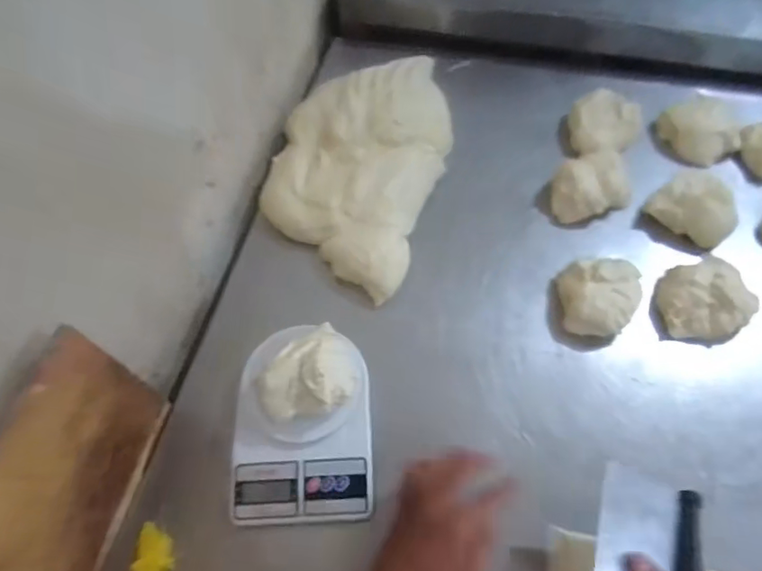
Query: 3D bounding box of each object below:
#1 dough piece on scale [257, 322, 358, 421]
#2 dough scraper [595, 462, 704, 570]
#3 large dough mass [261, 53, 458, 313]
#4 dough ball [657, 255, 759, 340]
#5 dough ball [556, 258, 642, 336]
[{"bbox_3d":[-0.076,0.094,0.565,0.089,0.047,0.114,37,69,21],"label":"dough piece on scale"},{"bbox_3d":[0.219,0.234,0.447,0.091,0.025,0.154,24,54,1],"label":"dough scraper"},{"bbox_3d":[-0.028,-0.200,0.775,0.242,0.060,0.428,16,63,12],"label":"large dough mass"},{"bbox_3d":[0.391,0.018,0.640,0.102,0.043,0.089,-6,60,0],"label":"dough ball"},{"bbox_3d":[0.270,0.015,0.642,0.096,0.050,0.089,-2,61,3],"label":"dough ball"}]

